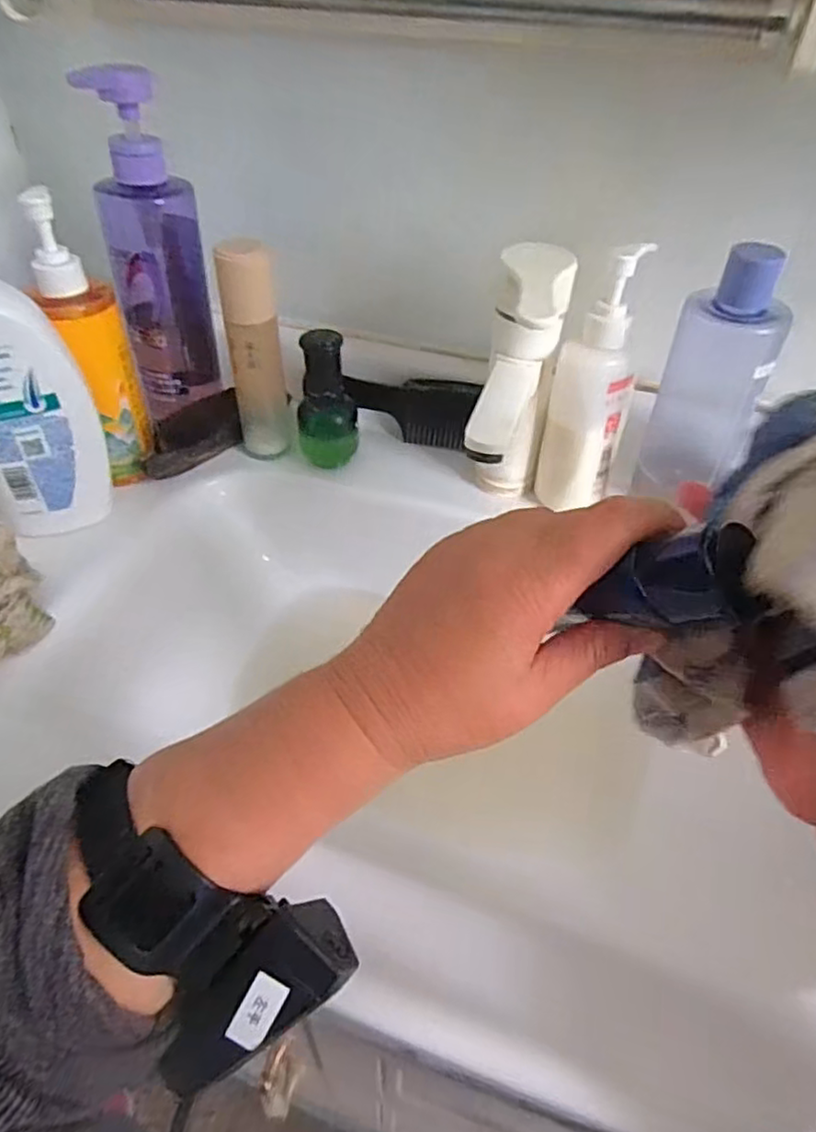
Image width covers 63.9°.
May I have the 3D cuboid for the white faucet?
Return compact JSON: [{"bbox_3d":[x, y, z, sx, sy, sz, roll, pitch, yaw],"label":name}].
[{"bbox_3d":[0.071,-0.104,0.448,0.047,0.185,0.109,11,44,8],"label":"white faucet"}]

